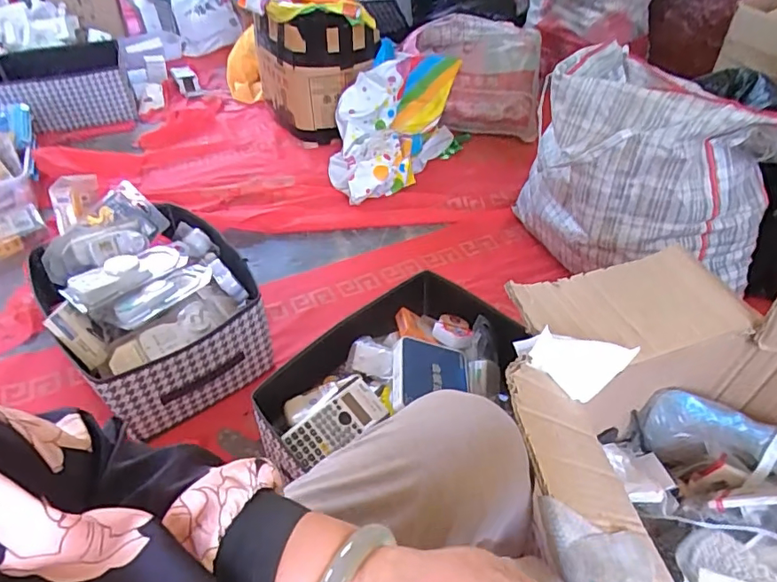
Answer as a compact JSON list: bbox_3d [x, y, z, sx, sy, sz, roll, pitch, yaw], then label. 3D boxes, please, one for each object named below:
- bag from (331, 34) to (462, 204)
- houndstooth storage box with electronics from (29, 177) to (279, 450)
[{"bbox_3d":[0.001,-0.503,1.549,0.324,0.229,0.618,14,45,15],"label":"bag"},{"bbox_3d":[-0.469,0.020,1.031,0.333,0.214,0.478,-30,51,-28],"label":"houndstooth storage box with electronics"}]

